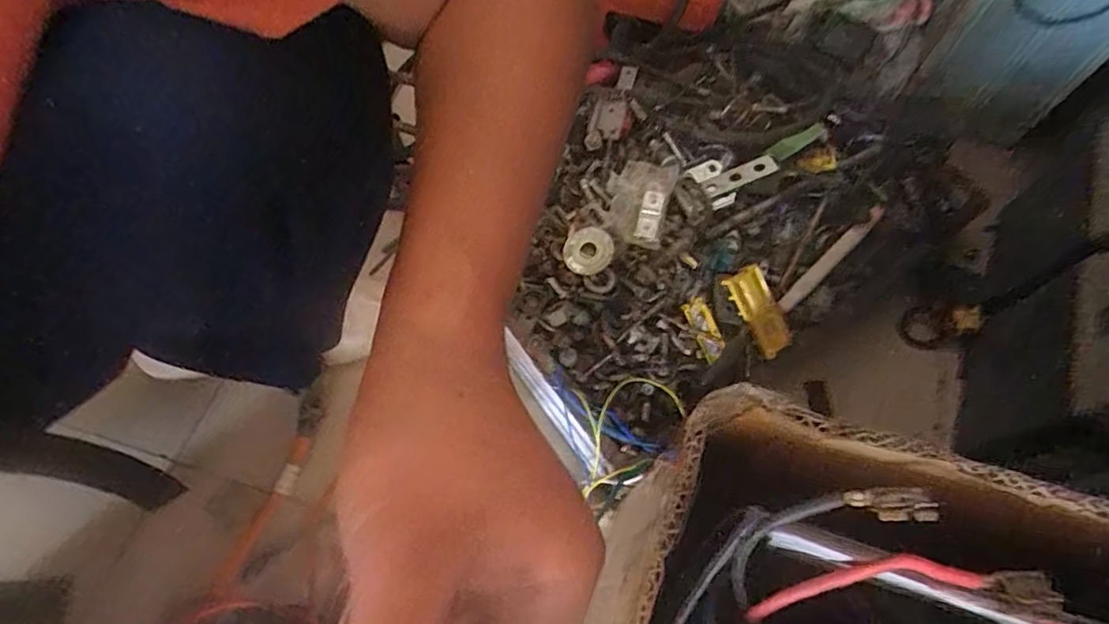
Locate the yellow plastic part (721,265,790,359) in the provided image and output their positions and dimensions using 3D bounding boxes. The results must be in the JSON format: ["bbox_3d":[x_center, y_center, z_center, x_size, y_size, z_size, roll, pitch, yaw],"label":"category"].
[{"bbox_3d":[0.190,-0.001,0.535,0.044,0.011,0.083,-37,101,-19],"label":"yellow plastic part"}]

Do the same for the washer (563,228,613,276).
[{"bbox_3d":[0.033,-0.059,0.562,0.045,0.007,0.047,-2,85,24],"label":"washer"}]

